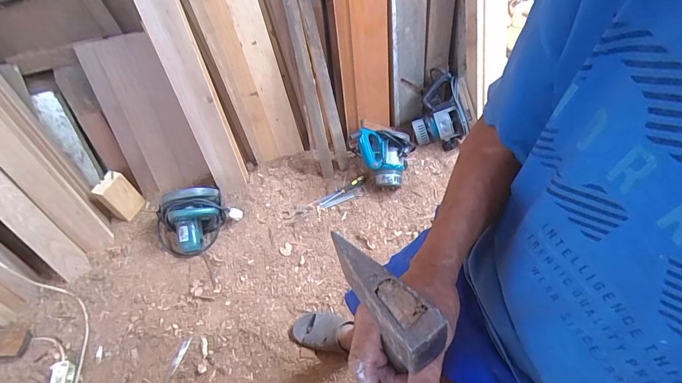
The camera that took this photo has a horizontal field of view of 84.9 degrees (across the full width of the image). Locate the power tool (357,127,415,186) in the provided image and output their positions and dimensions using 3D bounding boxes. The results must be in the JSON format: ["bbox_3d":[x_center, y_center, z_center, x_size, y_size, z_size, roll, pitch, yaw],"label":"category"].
[{"bbox_3d":[0.160,-0.146,1.376,0.202,0.188,0.163,7,57,9],"label":"power tool"}]

